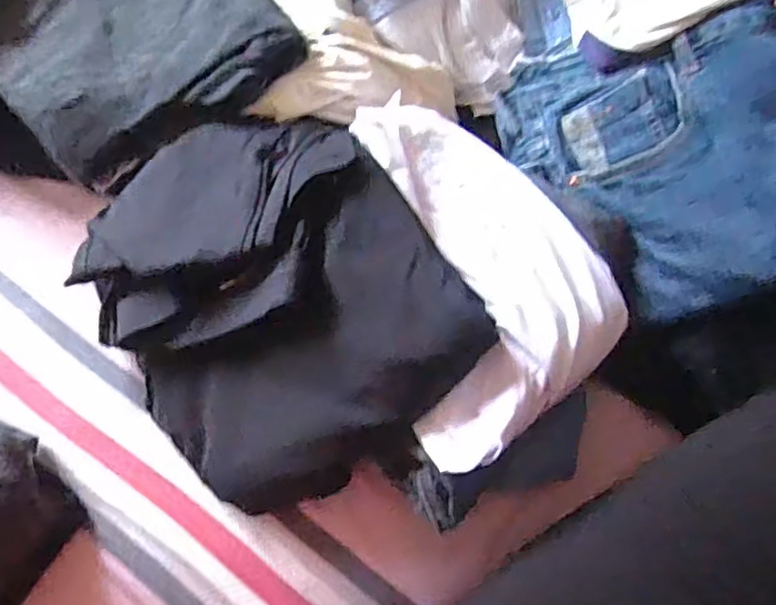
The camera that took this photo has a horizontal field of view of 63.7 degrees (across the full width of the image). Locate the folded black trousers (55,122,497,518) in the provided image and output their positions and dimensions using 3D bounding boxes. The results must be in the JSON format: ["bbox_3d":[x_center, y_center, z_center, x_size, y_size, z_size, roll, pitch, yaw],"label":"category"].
[{"bbox_3d":[-0.101,-0.007,0.512,0.271,0.065,0.320,-42,78,11],"label":"folded black trousers"}]

